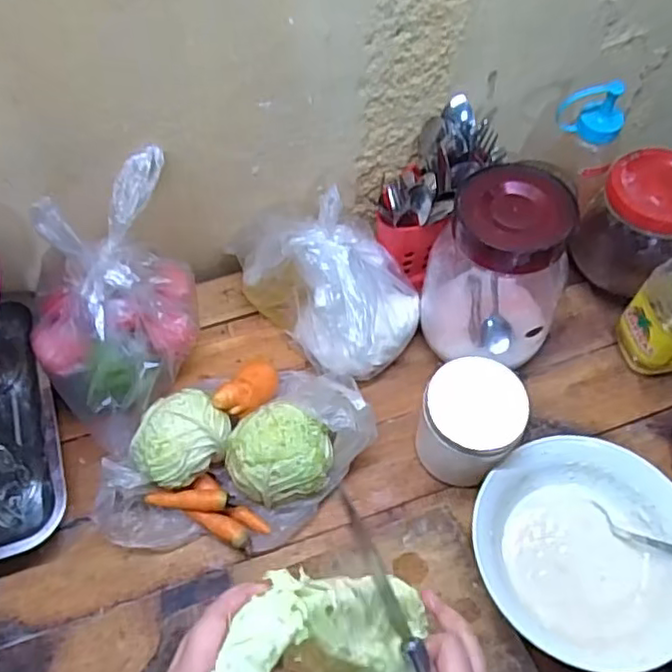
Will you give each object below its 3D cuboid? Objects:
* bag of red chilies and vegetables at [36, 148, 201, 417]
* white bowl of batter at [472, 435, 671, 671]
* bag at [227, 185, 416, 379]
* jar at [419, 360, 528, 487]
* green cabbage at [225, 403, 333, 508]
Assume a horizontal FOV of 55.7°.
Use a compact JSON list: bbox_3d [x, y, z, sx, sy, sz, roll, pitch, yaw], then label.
[{"bbox_3d":[-0.210,-0.042,0.597,0.139,0.151,0.183,-12,59,-9],"label":"bag of red chilies and vegetables"},{"bbox_3d":[0.209,0.183,0.546,0.181,0.067,0.179,1,58,-1],"label":"white bowl of batter"},{"bbox_3d":[0.002,-0.055,0.642,0.163,0.131,0.120,39,65,20],"label":"bag"},{"bbox_3d":[0.120,0.086,0.591,0.088,0.112,0.081,1,58,-1],"label":"jar"},{"bbox_3d":[-0.052,0.111,0.592,0.093,0.074,0.080,-8,59,-7],"label":"green cabbage"}]

